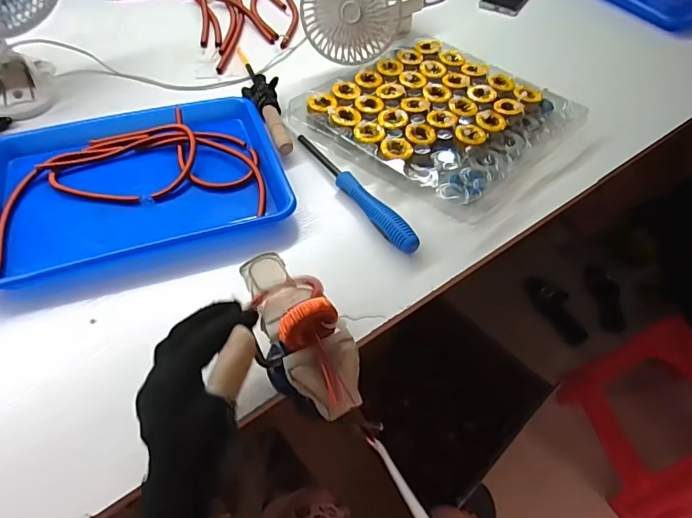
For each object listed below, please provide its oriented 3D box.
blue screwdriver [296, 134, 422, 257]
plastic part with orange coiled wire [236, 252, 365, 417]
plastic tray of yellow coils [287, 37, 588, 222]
[{"bbox_3d":[0.007,-0.084,0.557,0.028,0.030,0.228,-26,57,-20],"label":"blue screwdriver"},{"bbox_3d":[-0.045,0.042,0.358,0.063,0.062,0.156,-22,49,-17],"label":"plastic part with orange coiled wire"},{"bbox_3d":[0.123,-0.196,0.637,0.289,0.041,0.278,38,60,24],"label":"plastic tray of yellow coils"}]

